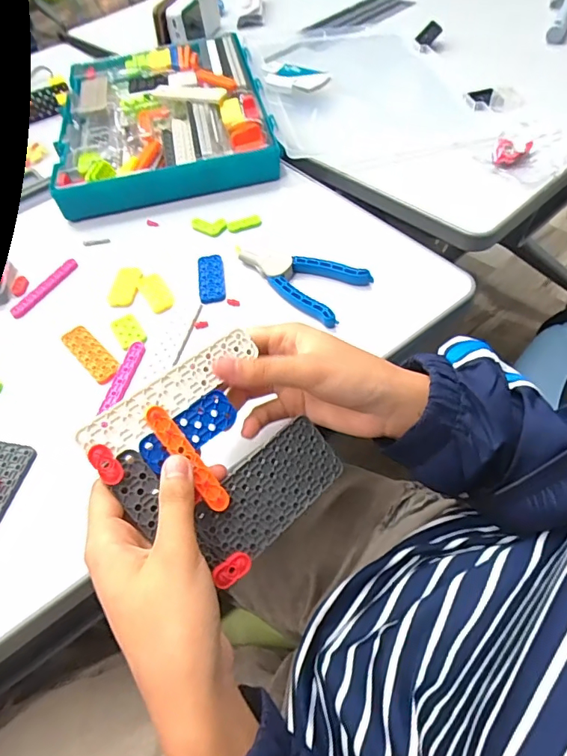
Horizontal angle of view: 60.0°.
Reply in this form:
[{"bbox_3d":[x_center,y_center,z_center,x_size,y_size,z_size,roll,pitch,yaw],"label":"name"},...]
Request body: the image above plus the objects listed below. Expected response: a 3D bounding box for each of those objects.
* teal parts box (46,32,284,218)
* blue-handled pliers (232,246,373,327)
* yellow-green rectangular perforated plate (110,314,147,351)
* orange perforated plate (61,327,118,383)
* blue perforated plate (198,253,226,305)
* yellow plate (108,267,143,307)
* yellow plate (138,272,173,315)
[{"bbox_3d":[-0.163,-0.364,0.665,0.264,0.040,0.370,-13,53,-2],"label":"teal parts box"},{"bbox_3d":[0.007,-0.098,0.466,0.136,0.016,0.066,27,61,25],"label":"blue-handled pliers"},{"bbox_3d":[-0.143,-0.044,0.452,0.021,0.004,0.040,-29,55,-14],"label":"yellow-green rectangular perforated plate"},{"bbox_3d":[-0.174,-0.023,0.441,0.025,0.004,0.076,-41,58,-21],"label":"orange perforated plate"},{"bbox_3d":[-0.071,-0.100,0.487,0.025,0.004,0.068,-10,53,1],"label":"blue perforated plate"},{"bbox_3d":[-0.158,-0.092,0.489,0.027,0.004,0.052,-2,53,7],"label":"yellow plate"},{"bbox_3d":[-0.126,-0.085,0.483,0.024,0.004,0.057,-27,54,-13],"label":"yellow plate"}]

